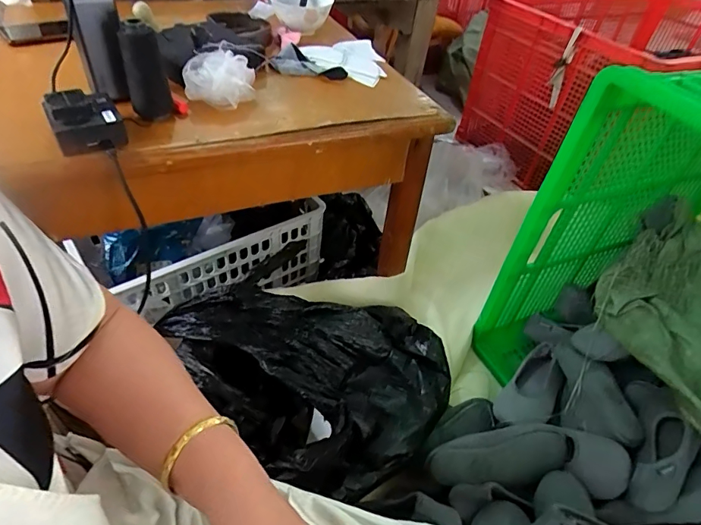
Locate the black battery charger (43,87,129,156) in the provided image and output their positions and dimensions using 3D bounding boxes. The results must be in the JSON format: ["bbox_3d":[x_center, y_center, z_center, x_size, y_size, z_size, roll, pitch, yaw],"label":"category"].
[{"bbox_3d":[-0.306,-0.166,0.510,0.072,0.047,0.083,-23,51,-27],"label":"black battery charger"}]

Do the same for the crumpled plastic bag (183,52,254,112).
[{"bbox_3d":[-0.182,-0.254,0.612,0.096,0.048,0.075,-7,46,-14],"label":"crumpled plastic bag"}]

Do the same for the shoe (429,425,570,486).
[{"bbox_3d":[0.248,0.320,0.734,0.235,0.059,0.085,-7,45,-14],"label":"shoe"}]

